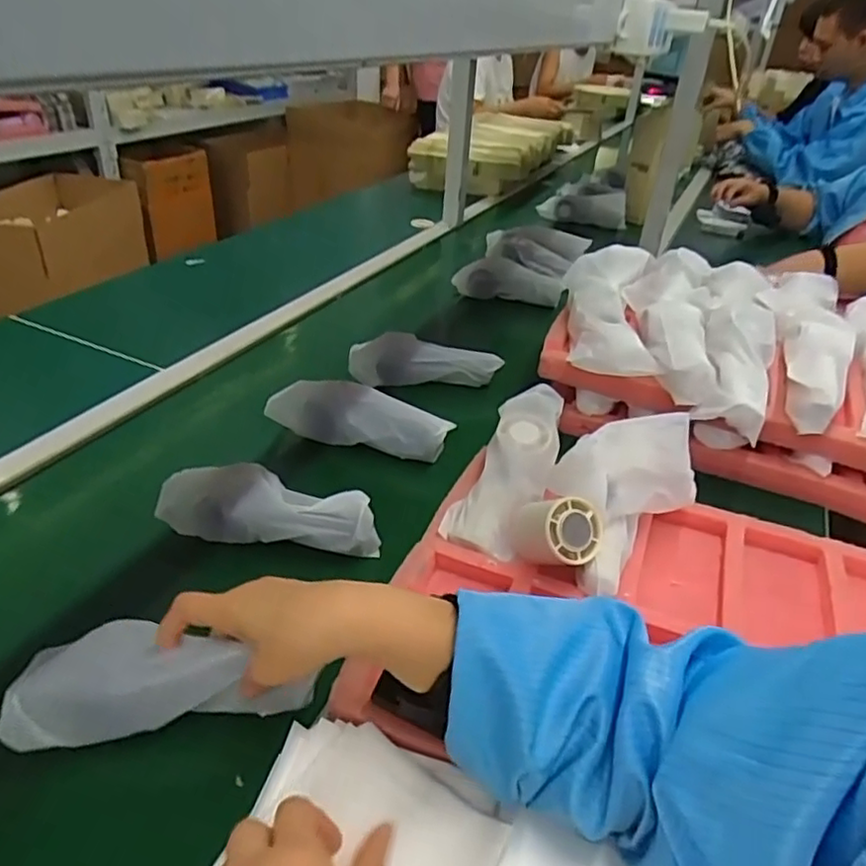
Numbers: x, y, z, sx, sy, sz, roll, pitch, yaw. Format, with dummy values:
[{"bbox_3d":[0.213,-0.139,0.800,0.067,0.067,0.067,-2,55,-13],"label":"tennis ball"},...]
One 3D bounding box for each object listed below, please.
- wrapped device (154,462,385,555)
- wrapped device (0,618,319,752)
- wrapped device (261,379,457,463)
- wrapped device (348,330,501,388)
[{"bbox_3d":[-0.151,0.071,0.588,0.203,0.061,0.051,6,34,3],"label":"wrapped device"},{"bbox_3d":[-0.174,0.161,0.427,0.181,0.057,0.068,5,33,-17],"label":"wrapped device"},{"bbox_3d":[-0.080,-0.016,0.724,0.206,0.057,0.049,8,34,6],"label":"wrapped device"},{"bbox_3d":[-0.012,-0.092,0.849,0.203,0.060,0.040,5,34,2],"label":"wrapped device"}]

